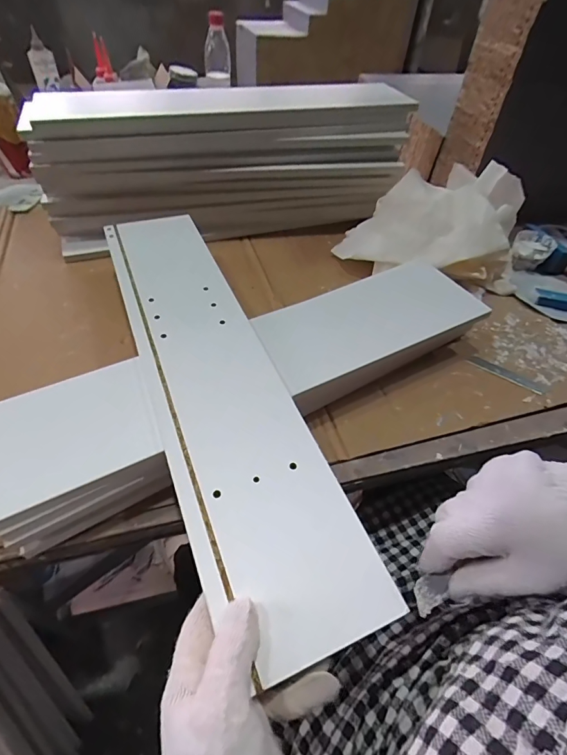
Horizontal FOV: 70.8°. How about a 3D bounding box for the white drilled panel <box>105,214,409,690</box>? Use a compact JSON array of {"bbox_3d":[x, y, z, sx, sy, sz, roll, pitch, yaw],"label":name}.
[{"bbox_3d":[-0.079,-0.021,0.402,0.121,0.013,0.536,-15,52,-20],"label":"white drilled panel"}]

